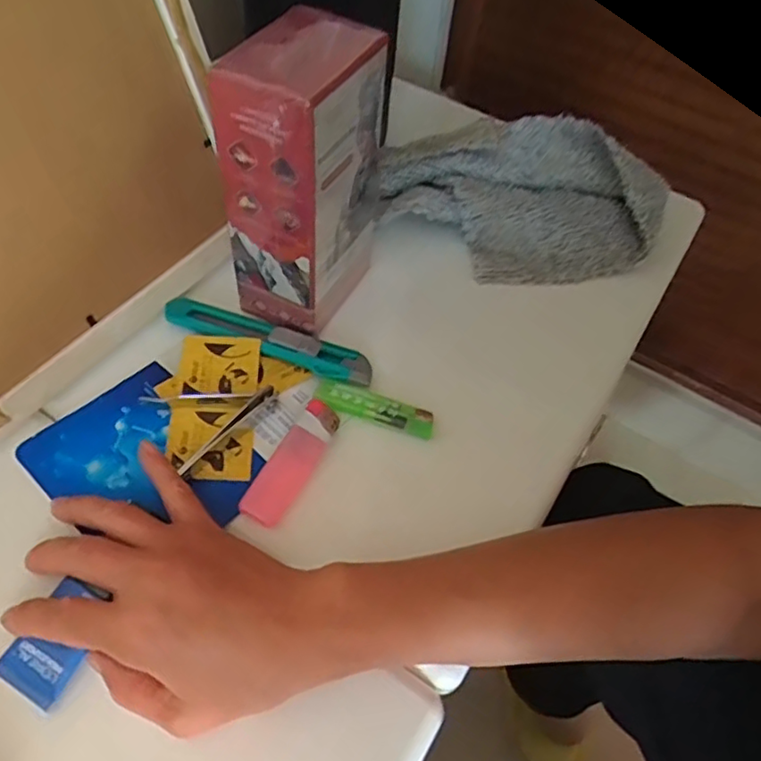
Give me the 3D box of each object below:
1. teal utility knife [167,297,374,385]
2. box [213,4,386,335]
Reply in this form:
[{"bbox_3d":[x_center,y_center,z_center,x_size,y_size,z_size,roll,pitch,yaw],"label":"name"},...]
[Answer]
[{"bbox_3d":[-0.074,-0.029,0.418,0.146,0.011,0.029,21,56,10],"label":"teal utility knife"},{"bbox_3d":[-0.048,-0.120,0.384,0.067,0.165,0.090,24,57,12],"label":"box"}]

